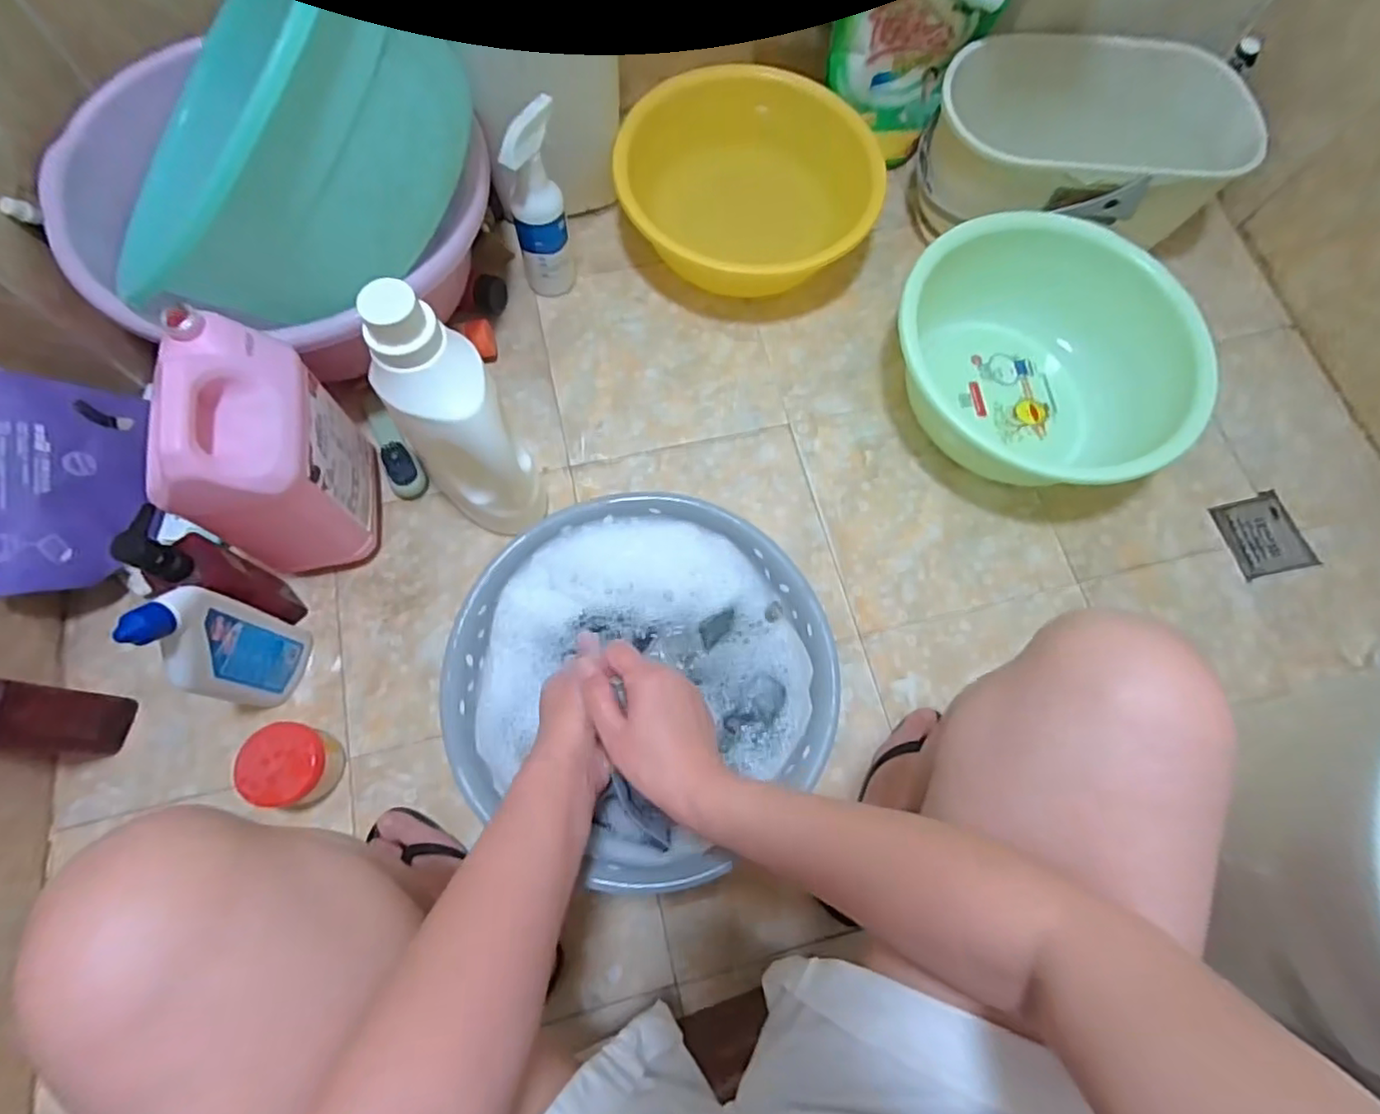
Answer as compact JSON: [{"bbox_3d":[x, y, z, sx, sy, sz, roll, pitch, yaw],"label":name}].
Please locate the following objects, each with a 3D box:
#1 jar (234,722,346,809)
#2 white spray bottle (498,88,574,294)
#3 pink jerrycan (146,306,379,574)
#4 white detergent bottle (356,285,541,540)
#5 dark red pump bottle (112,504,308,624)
[{"bbox_3d":[-0.363,0.188,0.587,0.063,0.062,0.069,15,71,2],"label":"jar"},{"bbox_3d":[-0.168,-0.383,0.723,0.059,0.206,0.061,-9,72,-6],"label":"white spray bottle"},{"bbox_3d":[-0.376,-0.087,0.589,0.102,0.214,0.160,-4,72,-4],"label":"pink jerrycan"},{"bbox_3d":[-0.207,-0.113,0.606,0.095,0.275,0.117,-43,78,-15],"label":"white detergent bottle"},{"bbox_3d":[-0.419,0.017,0.573,0.049,0.191,0.061,-17,73,-8],"label":"dark red pump bottle"}]

